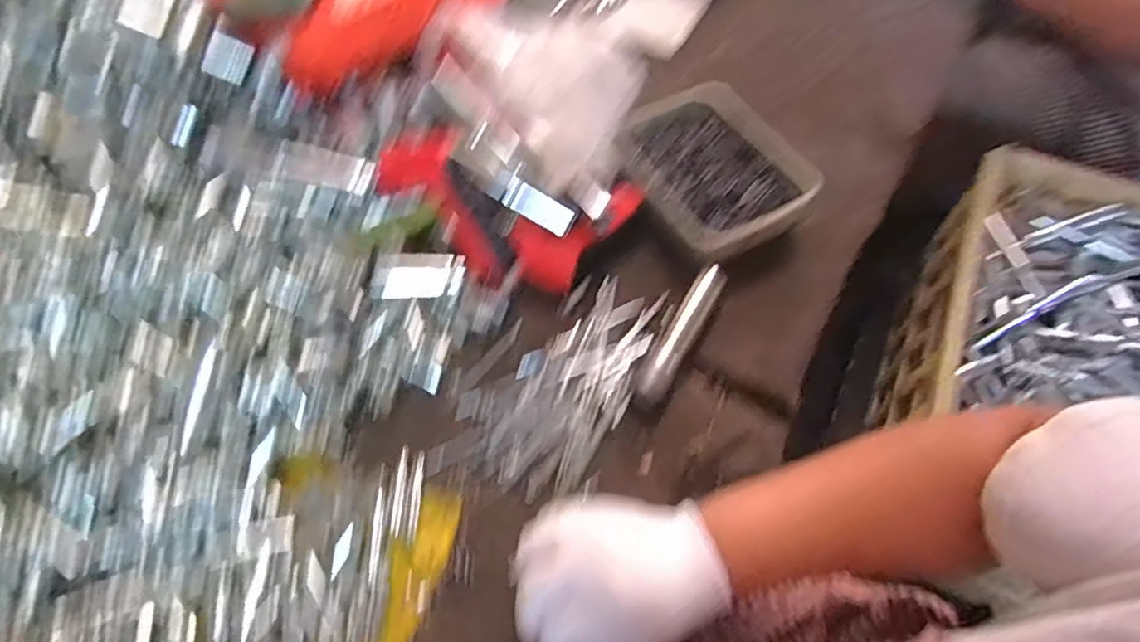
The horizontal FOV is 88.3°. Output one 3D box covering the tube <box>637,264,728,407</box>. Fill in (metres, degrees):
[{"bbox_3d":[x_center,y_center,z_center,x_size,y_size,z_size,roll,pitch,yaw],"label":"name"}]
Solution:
[{"bbox_3d":[0.089,0.012,0.480,0.026,0.031,0.129,26,64,16],"label":"tube"}]

